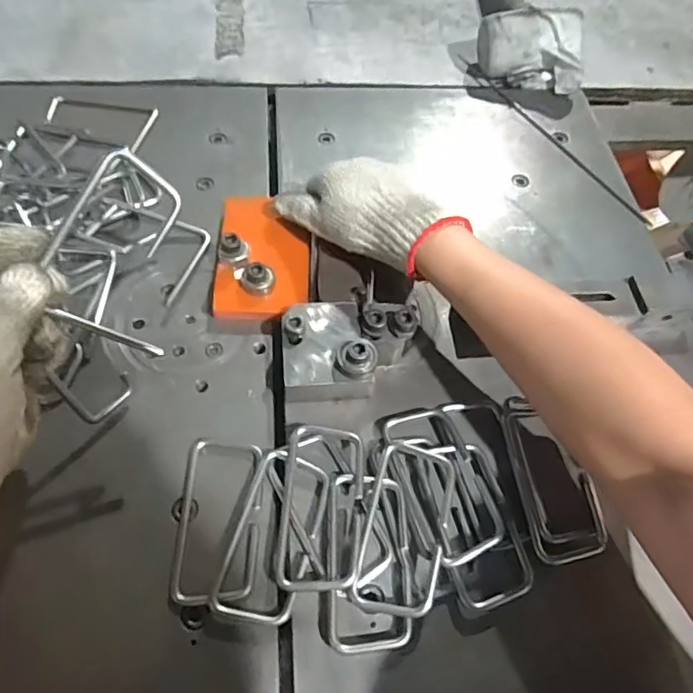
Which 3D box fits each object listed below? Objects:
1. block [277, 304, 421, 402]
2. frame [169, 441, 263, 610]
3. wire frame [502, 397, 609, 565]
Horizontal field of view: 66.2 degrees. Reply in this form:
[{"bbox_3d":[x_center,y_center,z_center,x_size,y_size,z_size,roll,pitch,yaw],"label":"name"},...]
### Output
[{"bbox_3d":[0.005,0.000,0.399,0.104,0.044,0.071,-3,59,-6],"label":"block"},{"bbox_3d":[-0.084,0.112,0.351,0.051,0.009,0.104,2,58,-3],"label":"frame"},{"bbox_3d":[0.141,0.089,0.371,0.053,0.023,0.113,-8,65,-7],"label":"wire frame"}]

